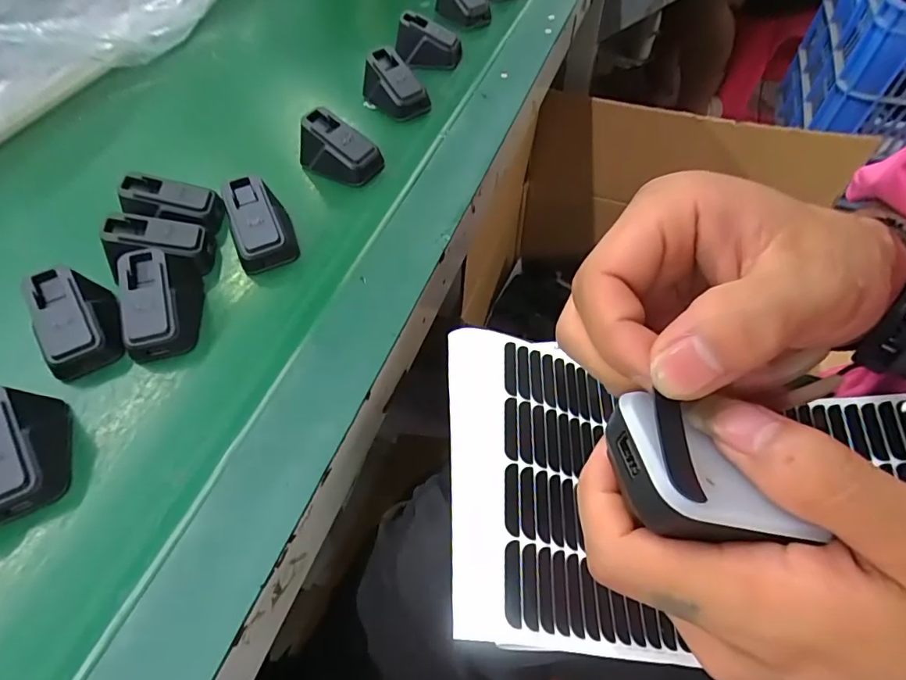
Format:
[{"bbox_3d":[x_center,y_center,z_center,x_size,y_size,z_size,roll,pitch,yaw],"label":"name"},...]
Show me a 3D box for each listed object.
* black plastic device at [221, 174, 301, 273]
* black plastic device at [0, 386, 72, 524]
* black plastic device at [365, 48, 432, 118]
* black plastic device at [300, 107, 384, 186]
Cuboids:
[{"bbox_3d":[-0.145,-0.087,0.371,0.041,0.048,0.058,-20,54,-10],"label":"black plastic device"},{"bbox_3d":[-0.241,0.058,0.265,0.037,0.041,0.068,-25,55,-13],"label":"black plastic device"},{"bbox_3d":[-0.057,-0.249,0.474,0.044,0.038,0.063,-33,57,-18],"label":"black plastic device"},{"bbox_3d":[-0.097,-0.163,0.421,0.068,0.047,0.048,25,59,22],"label":"black plastic device"}]

